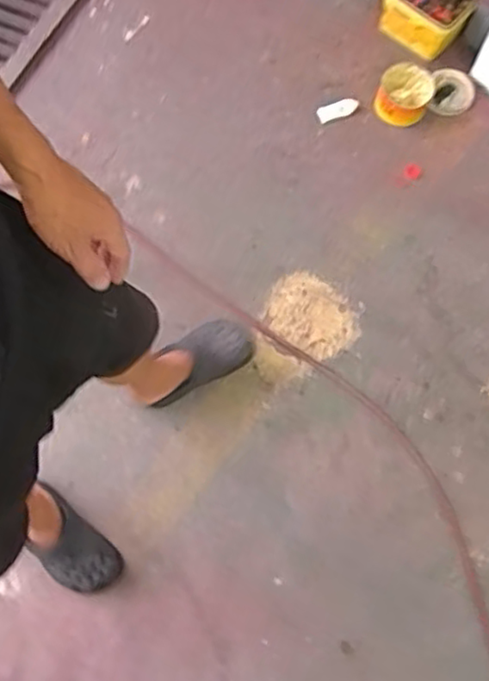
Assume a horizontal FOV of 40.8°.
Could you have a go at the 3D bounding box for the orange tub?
[{"bbox_3d":[0.373,-0.575,1.543,0.121,0.068,0.116,0,71,-1],"label":"orange tub"}]

